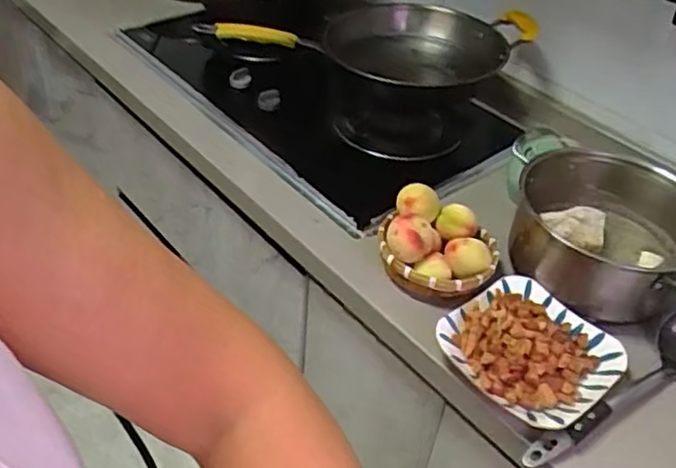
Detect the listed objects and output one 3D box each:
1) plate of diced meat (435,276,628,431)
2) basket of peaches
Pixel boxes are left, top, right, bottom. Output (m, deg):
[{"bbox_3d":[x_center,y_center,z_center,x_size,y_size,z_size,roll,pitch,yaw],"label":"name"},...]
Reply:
[{"bbox_3d":[0.232,0.132,0.772,0.175,0.030,0.184,-29,51,-32],"label":"plate of diced meat"},{"bbox_3d":[0.134,0.010,0.864,0.152,0.088,0.128,10,42,5],"label":"basket of peaches"}]

